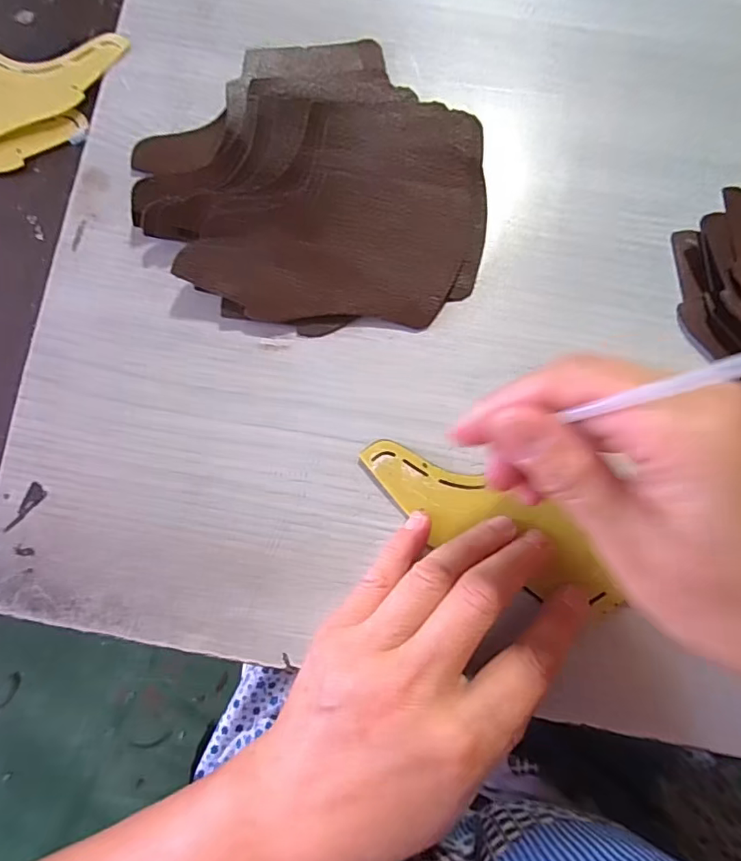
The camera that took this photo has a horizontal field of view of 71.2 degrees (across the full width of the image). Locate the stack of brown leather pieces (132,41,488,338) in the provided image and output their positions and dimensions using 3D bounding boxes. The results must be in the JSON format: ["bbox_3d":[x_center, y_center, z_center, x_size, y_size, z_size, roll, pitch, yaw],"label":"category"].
[{"bbox_3d":[-0.030,-0.130,0.263,0.169,0.025,0.152,-2,79,0],"label":"stack of brown leather pieces"}]

